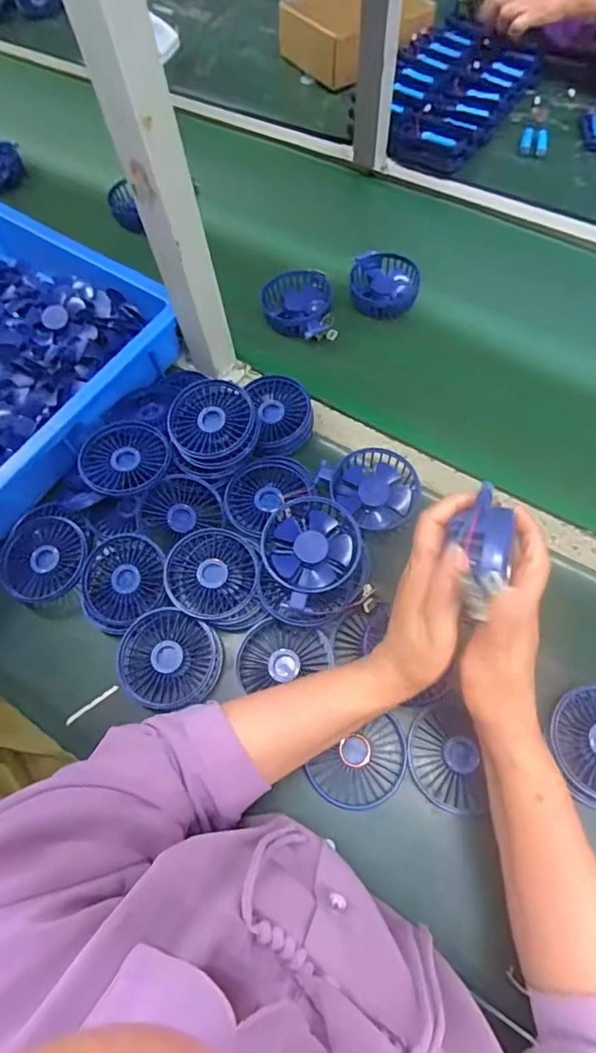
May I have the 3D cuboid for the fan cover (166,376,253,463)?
[{"bbox_3d":[-0.086,-0.108,0.514,0.080,0.008,0.080,10,84,-1],"label":"fan cover"}]

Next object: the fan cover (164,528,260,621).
[{"bbox_3d":[-0.082,0.045,0.494,0.085,0.015,0.084,14,78,-2],"label":"fan cover"}]

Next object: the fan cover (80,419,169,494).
[{"bbox_3d":[-0.171,-0.068,0.509,0.082,0.011,0.071,-2,93,-14],"label":"fan cover"}]

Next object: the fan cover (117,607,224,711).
[{"bbox_3d":[-0.119,0.125,0.482,0.092,0.020,0.086,20,83,-3],"label":"fan cover"}]

